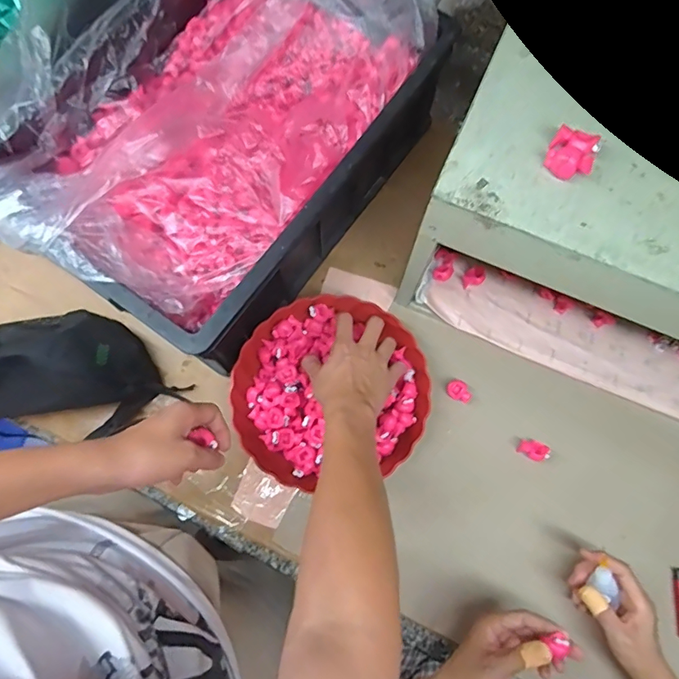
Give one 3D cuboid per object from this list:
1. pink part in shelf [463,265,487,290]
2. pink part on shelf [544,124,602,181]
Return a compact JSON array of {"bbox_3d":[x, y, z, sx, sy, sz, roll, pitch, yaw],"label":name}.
[{"bbox_3d":[0.186,-0.086,0.670,0.034,0.017,0.025,-44,80,-10],"label":"pink part in shelf"},{"bbox_3d":[0.198,-0.157,0.409,0.037,0.019,0.040,22,76,5],"label":"pink part on shelf"}]

